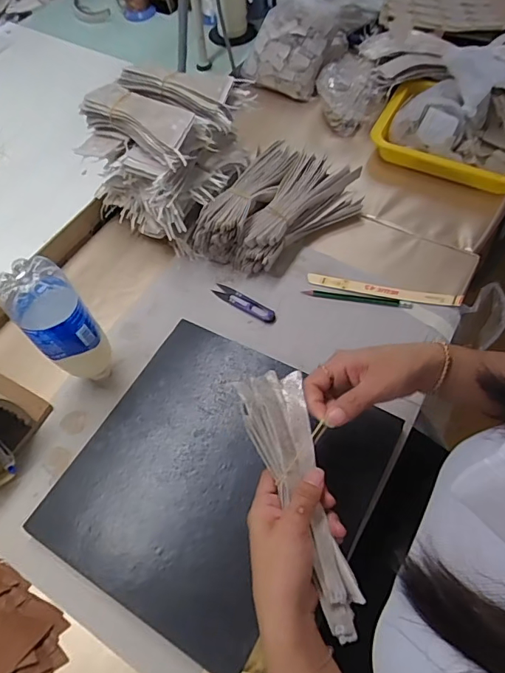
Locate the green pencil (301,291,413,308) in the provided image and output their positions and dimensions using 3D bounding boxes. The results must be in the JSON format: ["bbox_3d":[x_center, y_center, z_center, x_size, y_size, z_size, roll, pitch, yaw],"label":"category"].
[{"bbox_3d":[0.143,-0.053,0.640,0.144,0.005,0.010,10,60,8],"label":"green pencil"}]

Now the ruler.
[{"bbox_3d":[0.179,-0.064,0.644,0.206,0.005,0.021,11,66,11],"label":"ruler"}]

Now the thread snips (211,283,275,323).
[{"bbox_3d":[-0.012,-0.047,0.648,0.098,0.007,0.022,30,65,18],"label":"thread snips"}]

